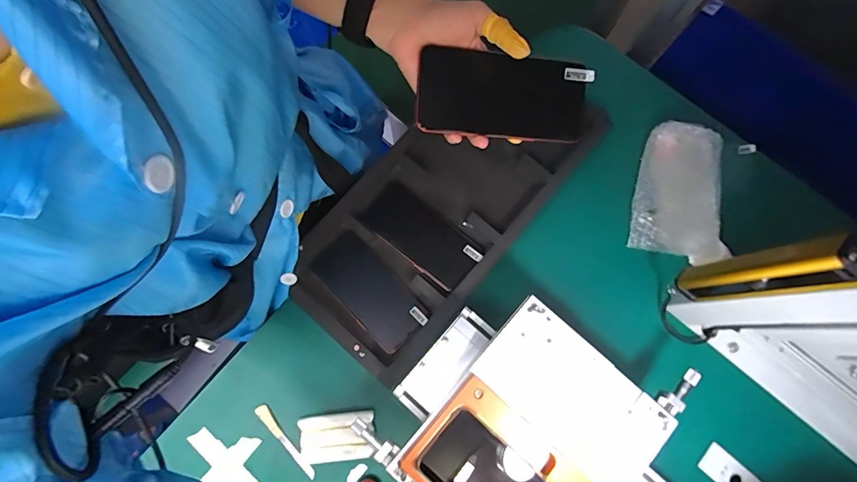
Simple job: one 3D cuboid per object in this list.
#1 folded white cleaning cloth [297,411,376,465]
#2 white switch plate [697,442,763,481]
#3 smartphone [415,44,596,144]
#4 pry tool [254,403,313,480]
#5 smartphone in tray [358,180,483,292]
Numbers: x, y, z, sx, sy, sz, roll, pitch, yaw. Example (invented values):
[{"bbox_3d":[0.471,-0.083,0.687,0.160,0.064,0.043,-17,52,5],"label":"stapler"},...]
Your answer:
[{"bbox_3d":[-0.119,0.255,0.545,0.096,0.016,0.056,-7,79,0],"label":"folded white cleaning cloth"},{"bbox_3d":[0.387,0.300,0.534,0.077,0.008,0.040,41,83,8],"label":"white switch plate"},{"bbox_3d":[0.070,-0.134,0.390,0.159,0.013,0.074,2,96,-9],"label":"smartphone"},{"bbox_3d":[-0.188,0.263,0.549,0.015,0.007,0.114,-40,81,-6],"label":"pry tool"},{"bbox_3d":[-0.010,-0.009,0.585,0.165,0.015,0.079,39,82,8],"label":"smartphone in tray"}]

